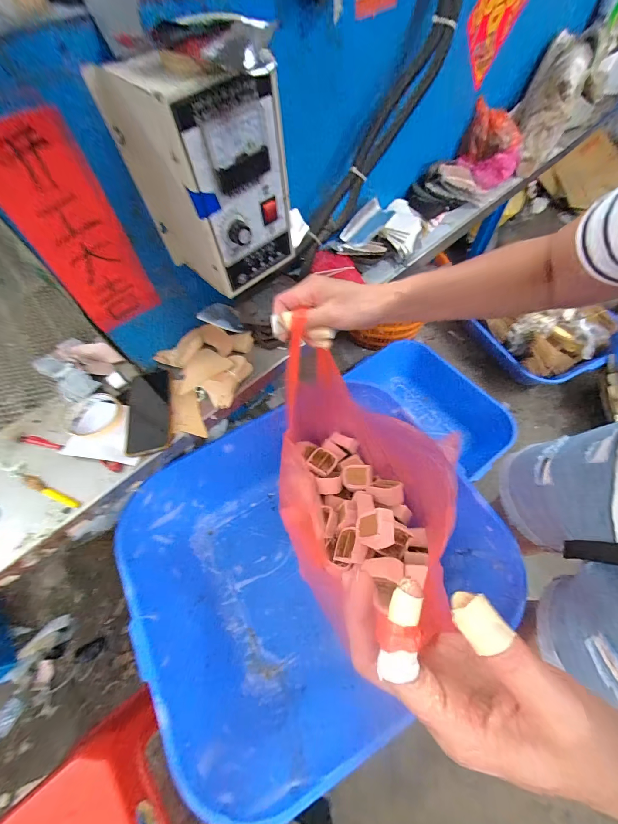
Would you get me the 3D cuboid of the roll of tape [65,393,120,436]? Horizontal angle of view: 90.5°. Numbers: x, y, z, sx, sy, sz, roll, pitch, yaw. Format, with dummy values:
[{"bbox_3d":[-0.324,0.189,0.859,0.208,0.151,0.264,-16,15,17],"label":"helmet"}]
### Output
[{"bbox_3d":[-0.375,0.007,0.532,0.071,0.019,0.089,37,69,19],"label":"roll of tape"}]

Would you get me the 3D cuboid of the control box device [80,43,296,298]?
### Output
[{"bbox_3d":[-0.125,-0.292,0.389,0.164,0.215,0.131,34,68,18],"label":"control box device"}]

